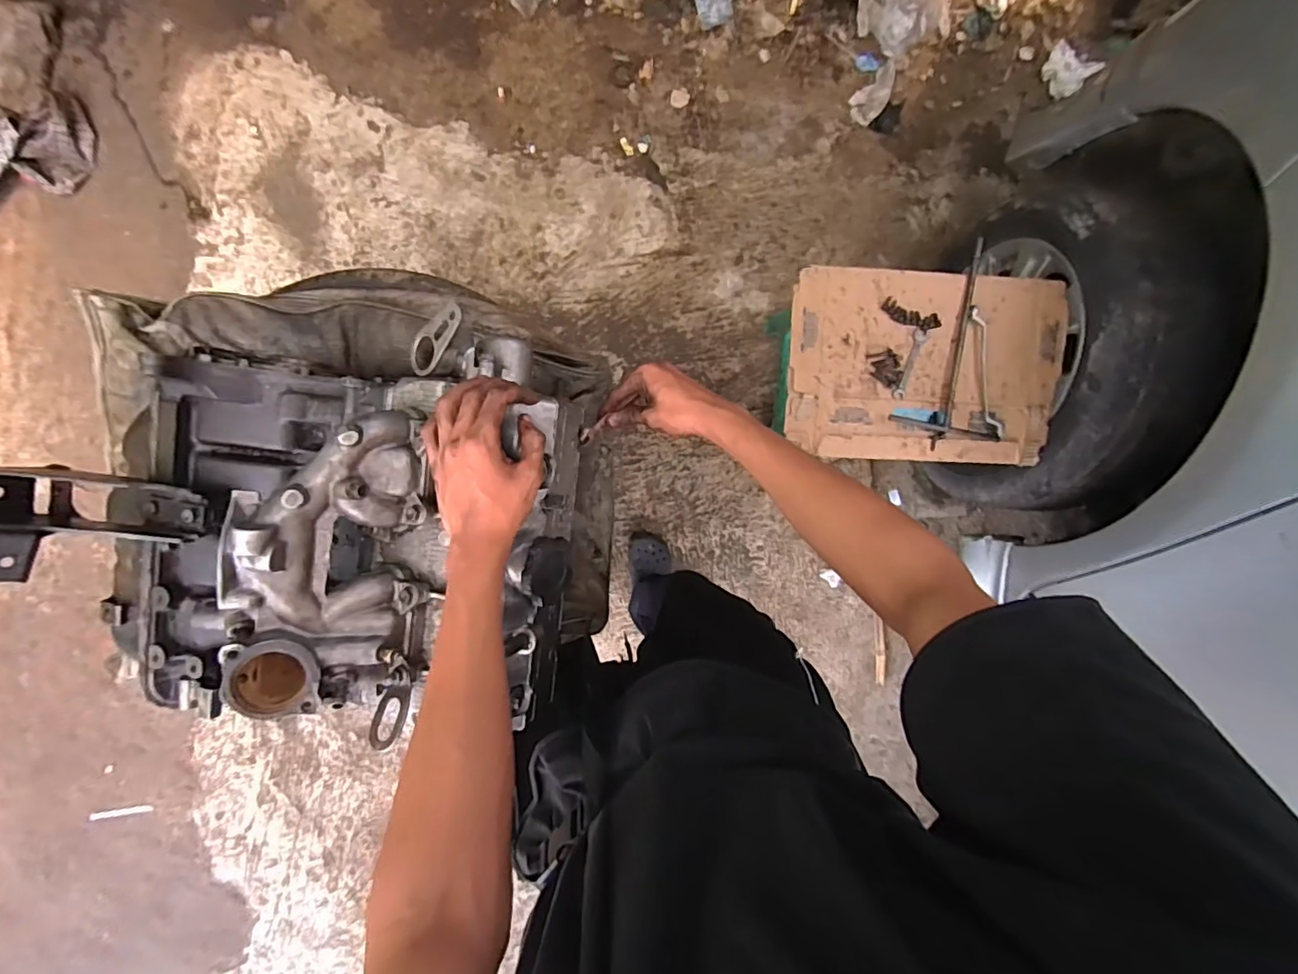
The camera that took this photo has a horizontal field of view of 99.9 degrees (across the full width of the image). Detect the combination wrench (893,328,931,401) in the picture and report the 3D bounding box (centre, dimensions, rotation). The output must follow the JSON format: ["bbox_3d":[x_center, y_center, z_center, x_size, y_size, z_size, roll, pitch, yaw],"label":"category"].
[{"bbox_3d":[0.407,-0.190,0.847,0.025,0.005,0.111,17,91,-4],"label":"combination wrench"}]

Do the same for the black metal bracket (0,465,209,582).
[{"bbox_3d":[-0.524,0.037,0.489,0.203,0.115,0.093,8,91,-4],"label":"black metal bracket"}]

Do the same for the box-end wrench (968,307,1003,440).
[{"bbox_3d":[0.528,-0.177,0.854,0.024,0.011,0.207,-14,93,-3],"label":"box-end wrench"}]

